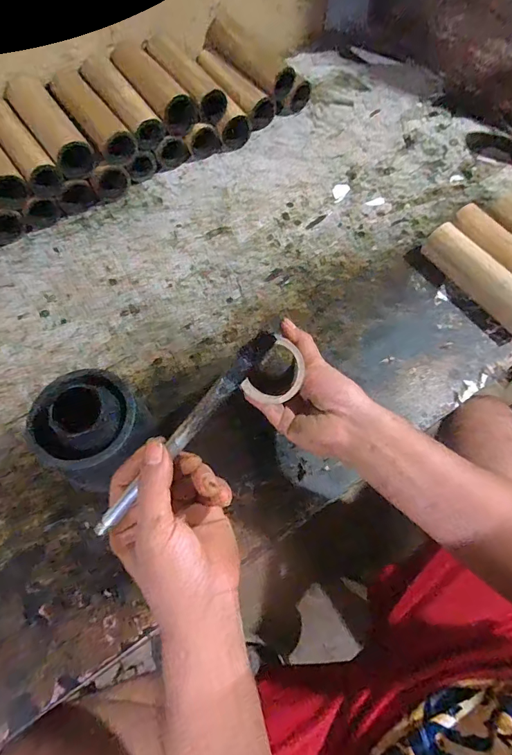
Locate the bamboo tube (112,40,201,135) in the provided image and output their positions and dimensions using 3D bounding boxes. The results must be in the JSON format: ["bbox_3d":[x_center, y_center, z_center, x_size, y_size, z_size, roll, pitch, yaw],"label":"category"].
[{"bbox_3d":[-0.167,-0.459,0.652,0.060,0.045,0.182,-34,67,-16],"label":"bamboo tube"}]

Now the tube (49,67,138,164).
[{"bbox_3d":[-0.249,-0.395,0.624,0.053,0.044,0.178,-34,67,-16],"label":"tube"}]

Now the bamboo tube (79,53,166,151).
[{"bbox_3d":[-0.209,-0.428,0.637,0.052,0.047,0.179,-33,67,-15],"label":"bamboo tube"}]

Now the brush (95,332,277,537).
[{"bbox_3d":[-0.051,0.037,0.301,0.015,0.009,0.186,39,83,16],"label":"brush"}]

